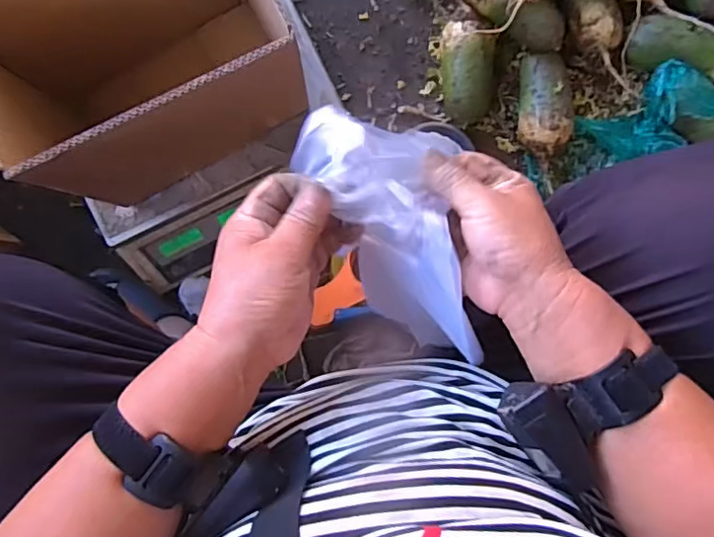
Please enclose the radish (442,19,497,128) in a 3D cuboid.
[{"bbox_3d":[0.154,-0.271,0.783,0.075,0.075,0.132,0,92,1],"label":"radish"}]

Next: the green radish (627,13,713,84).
[{"bbox_3d":[0.453,-0.293,0.769,0.160,0.071,0.067,18,92,1],"label":"green radish"}]

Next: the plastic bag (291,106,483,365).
[{"bbox_3d":[0.034,-0.026,0.400,0.092,0.088,0.195,-29,91,4],"label":"plastic bag"}]

